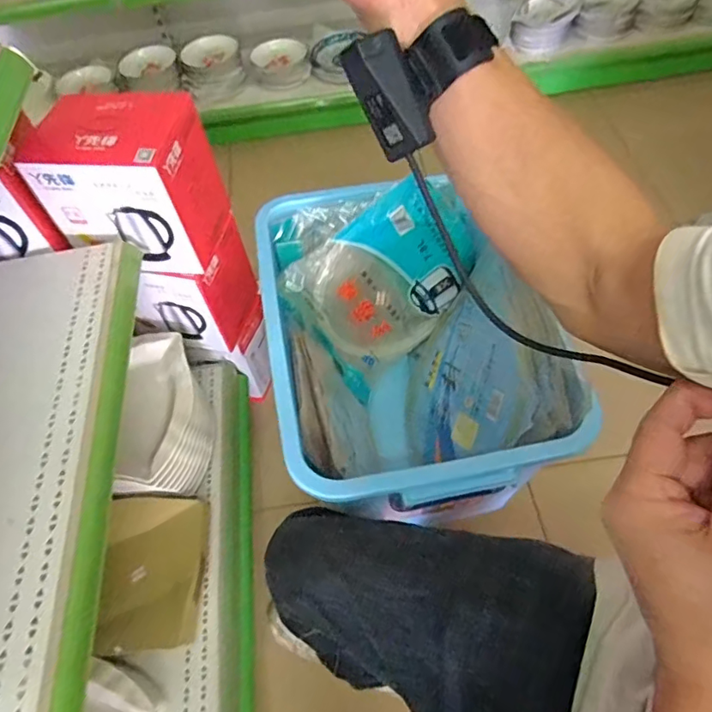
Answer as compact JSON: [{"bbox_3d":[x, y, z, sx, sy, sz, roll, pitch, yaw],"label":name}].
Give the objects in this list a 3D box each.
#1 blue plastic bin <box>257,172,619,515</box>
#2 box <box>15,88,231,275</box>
[{"bbox_3d":[0.052,0.013,0.820,0.315,0.314,0.491,-14,56,-4],"label":"blue plastic bin"},{"bbox_3d":[-0.339,-0.263,0.827,0.206,0.201,0.163,5,57,8],"label":"box"}]

